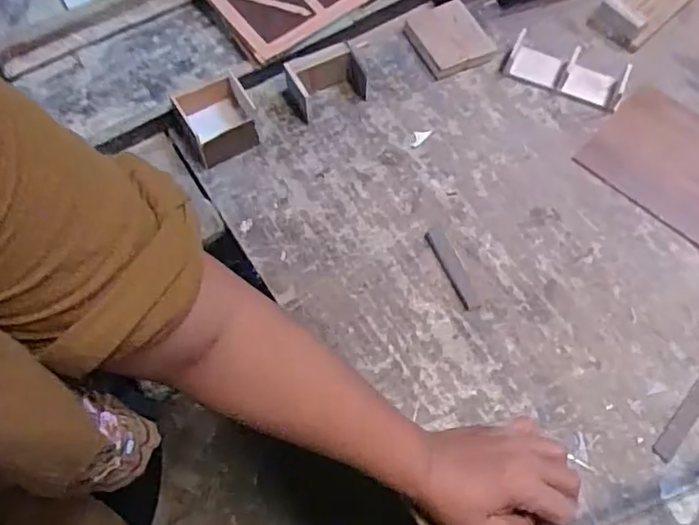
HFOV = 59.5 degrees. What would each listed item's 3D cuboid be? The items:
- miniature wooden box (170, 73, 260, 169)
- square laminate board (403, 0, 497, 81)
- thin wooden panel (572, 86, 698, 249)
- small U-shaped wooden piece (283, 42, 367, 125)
[{"bbox_3d":[-0.130,-0.143,0.607,0.065,0.041,0.080,-28,69,-10],"label":"miniature wooden box"},{"bbox_3d":[0.108,-0.239,0.655,0.074,0.020,0.083,-24,68,-9],"label":"square laminate board"},{"bbox_3d":[0.327,-0.095,0.600,0.168,0.009,0.130,39,73,16],"label":"thin wooden panel"},{"bbox_3d":[-0.024,-0.188,0.622,0.085,0.042,0.052,-26,69,-10],"label":"small U-shaped wooden piece"}]

